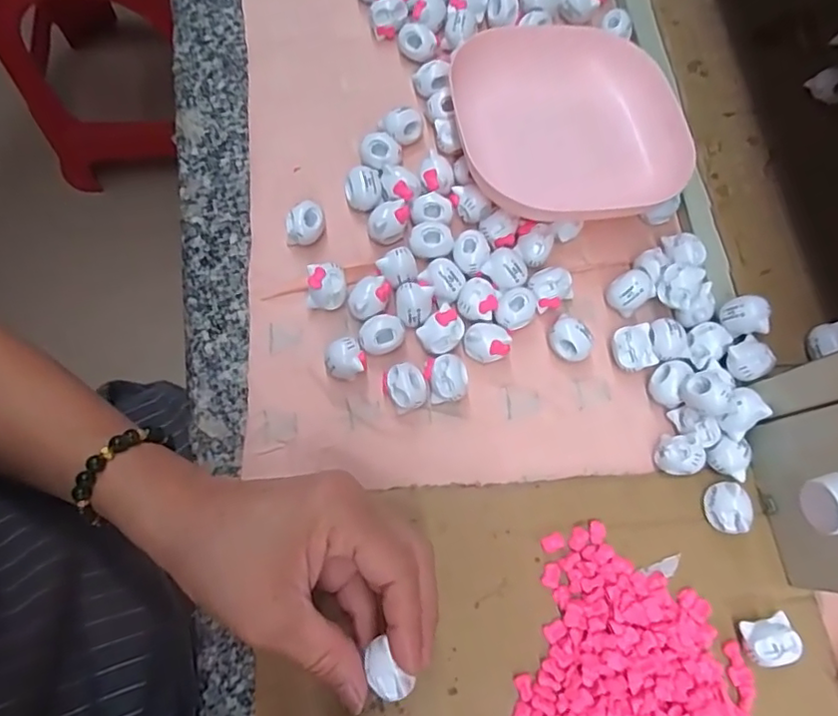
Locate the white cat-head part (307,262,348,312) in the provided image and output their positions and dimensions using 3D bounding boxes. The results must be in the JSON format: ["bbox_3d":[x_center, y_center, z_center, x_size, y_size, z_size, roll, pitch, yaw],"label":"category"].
[{"bbox_3d":[-0.051,-0.039,0.334,0.021,0.025,0.021,6,75,0],"label":"white cat-head part"}]

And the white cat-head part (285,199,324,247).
[{"bbox_3d":[-0.067,-0.077,0.347,0.024,0.022,0.018,-17,76,-6],"label":"white cat-head part"}]

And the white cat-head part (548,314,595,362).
[{"bbox_3d":[0.086,-0.010,0.338,0.025,0.021,0.019,41,78,9],"label":"white cat-head part"}]

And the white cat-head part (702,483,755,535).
[{"bbox_3d":[0.161,0.078,0.311,0.017,0.019,0.026,-10,75,-4],"label":"white cat-head part"}]

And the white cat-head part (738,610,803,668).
[{"bbox_3d":[0.174,0.140,0.295,0.025,0.018,0.020,-14,75,-5],"label":"white cat-head part"}]

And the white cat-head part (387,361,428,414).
[{"bbox_3d":[-0.006,0.016,0.325,0.021,0.017,0.024,-17,76,-6],"label":"white cat-head part"}]

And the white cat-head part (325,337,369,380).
[{"bbox_3d":[-0.039,0.001,0.325,0.021,0.026,0.018,-7,75,-3],"label":"white cat-head part"}]

